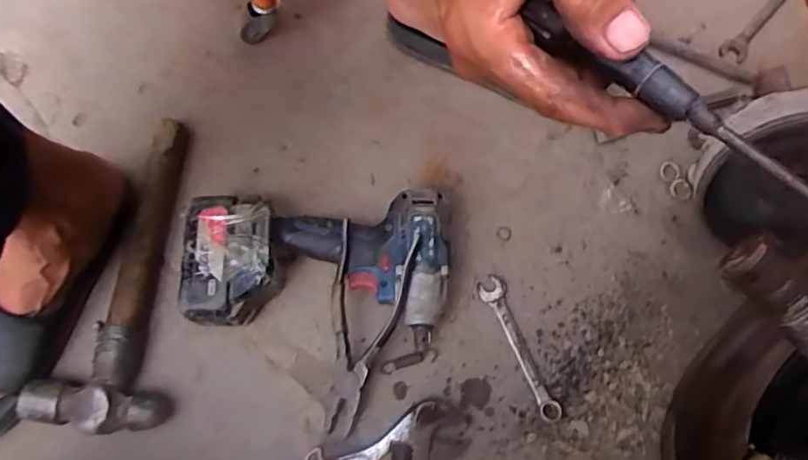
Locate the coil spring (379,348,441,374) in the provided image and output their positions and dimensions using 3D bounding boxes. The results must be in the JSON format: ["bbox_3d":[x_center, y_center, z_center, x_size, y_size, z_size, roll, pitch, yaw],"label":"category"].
[{"bbox_3d":[0.005,0.127,0.558,0.056,0.007,0.013,-14,72,-3],"label":"coil spring"}]

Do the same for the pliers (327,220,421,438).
[{"bbox_3d":[-0.045,0.093,0.531,0.071,0.016,0.191,17,91,7],"label":"pliers"}]

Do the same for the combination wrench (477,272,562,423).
[{"bbox_3d":[0.112,0.112,0.558,0.027,0.008,0.144,-24,73,-6],"label":"combination wrench"}]

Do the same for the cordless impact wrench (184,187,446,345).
[{"bbox_3d":[-0.077,0.029,0.550,0.237,0.085,0.132,-1,72,2],"label":"cordless impact wrench"}]

